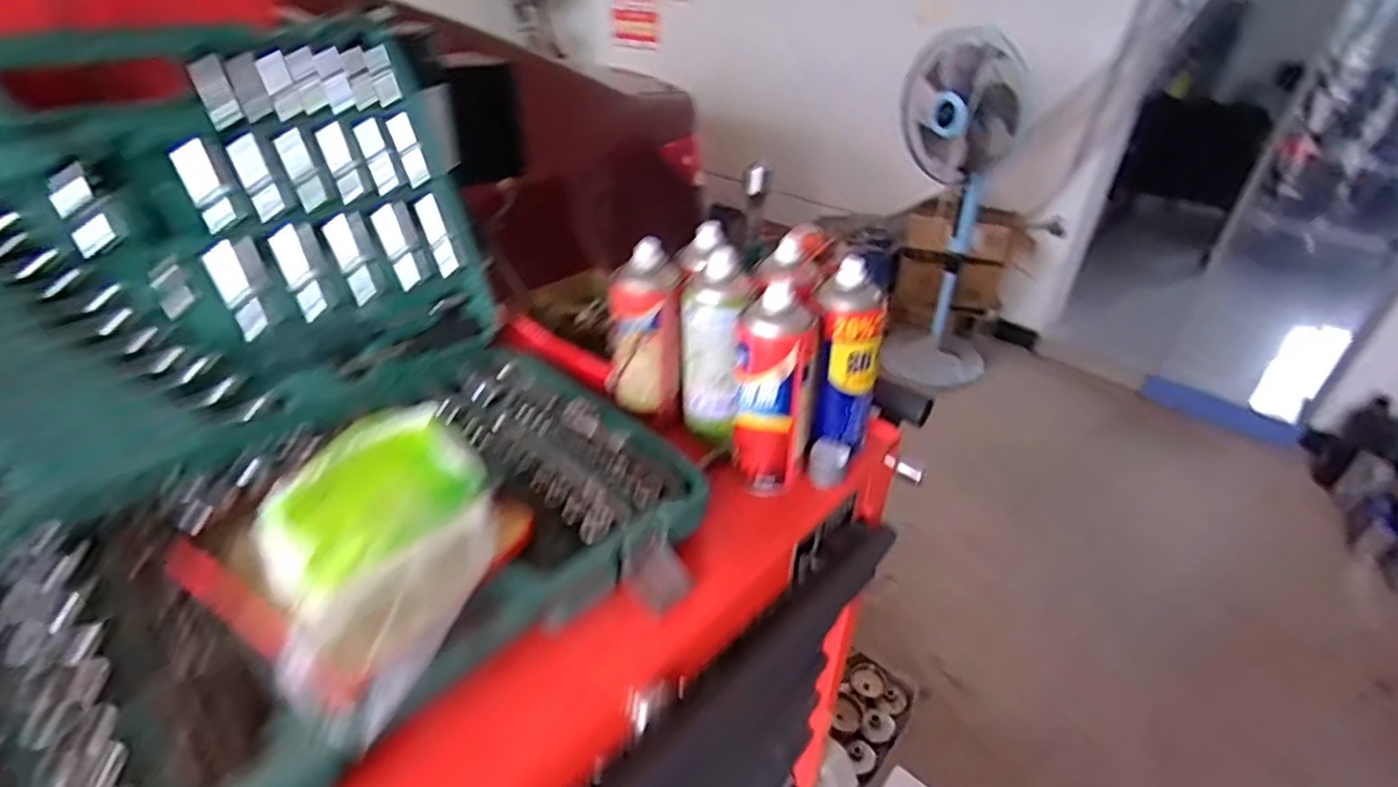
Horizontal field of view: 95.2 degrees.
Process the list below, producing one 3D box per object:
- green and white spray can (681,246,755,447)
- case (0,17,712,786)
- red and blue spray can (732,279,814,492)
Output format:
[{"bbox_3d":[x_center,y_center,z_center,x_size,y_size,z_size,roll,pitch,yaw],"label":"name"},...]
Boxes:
[{"bbox_3d":[0.026,-0.038,0.581,0.061,0.171,0.062,1,34,-1],"label":"green and white spray can"},{"bbox_3d":[-0.289,-0.031,0.430,0.467,0.291,0.453,29,42,34],"label":"case"},{"bbox_3d":[0.055,-0.001,0.528,0.053,0.174,0.050,4,34,4],"label":"red and blue spray can"}]

